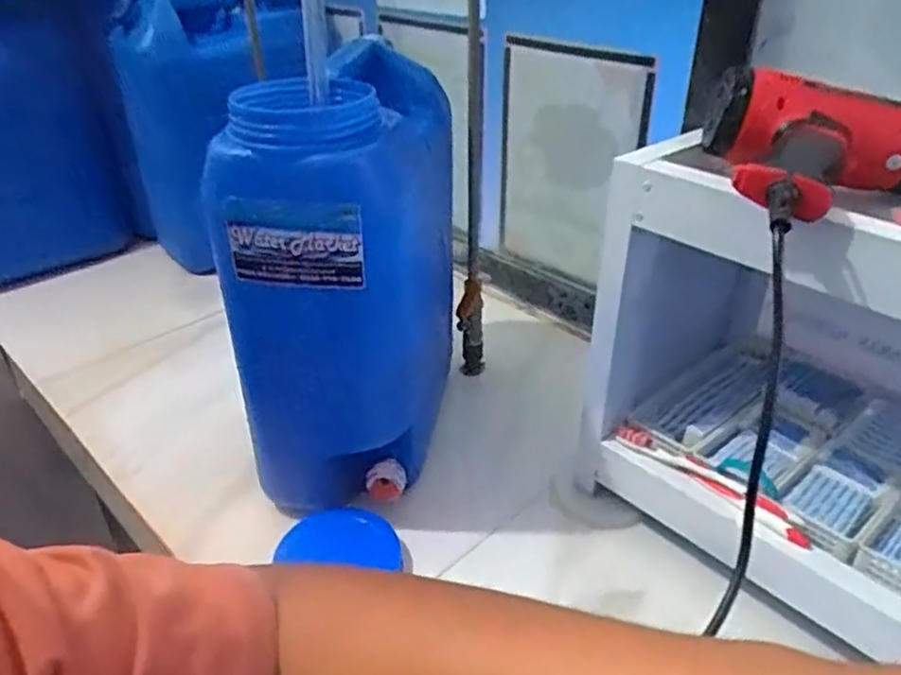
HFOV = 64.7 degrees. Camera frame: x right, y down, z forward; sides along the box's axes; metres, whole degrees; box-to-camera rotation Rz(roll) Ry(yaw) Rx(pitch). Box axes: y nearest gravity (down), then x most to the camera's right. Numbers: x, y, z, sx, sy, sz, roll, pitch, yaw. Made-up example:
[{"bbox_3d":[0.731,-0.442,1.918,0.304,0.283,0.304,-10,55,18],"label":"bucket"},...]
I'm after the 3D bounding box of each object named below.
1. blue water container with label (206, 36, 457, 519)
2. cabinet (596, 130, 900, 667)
[{"bbox_3d":[-0.099,-0.078,0.719,0.169,0.360,0.289,4,33,8],"label":"blue water container with label"},{"bbox_3d":[0.341,0.007,0.600,0.287,0.291,0.351,-22,39,-29],"label":"cabinet"}]

